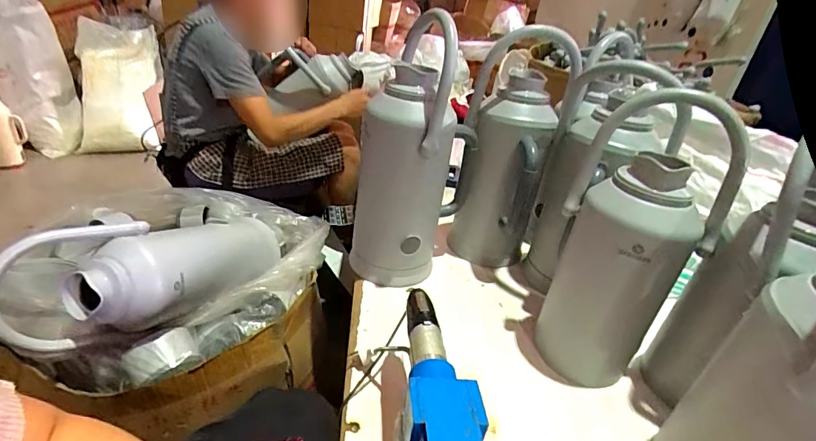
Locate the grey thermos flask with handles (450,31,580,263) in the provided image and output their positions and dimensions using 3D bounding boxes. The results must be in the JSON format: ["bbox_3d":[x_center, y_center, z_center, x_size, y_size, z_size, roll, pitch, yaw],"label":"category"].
[{"bbox_3d":[0.188,-0.112,0.829,0.177,0.442,0.156,13,29,9],"label":"grey thermos flask with handles"}]

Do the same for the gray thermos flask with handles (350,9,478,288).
[{"bbox_3d":[0.011,-0.111,0.772,0.159,0.433,0.183,21,32,23],"label":"gray thermos flask with handles"}]

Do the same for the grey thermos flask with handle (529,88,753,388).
[{"bbox_3d":[0.318,0.036,0.629,0.133,0.430,0.173,-9,33,-28],"label":"grey thermos flask with handle"}]

